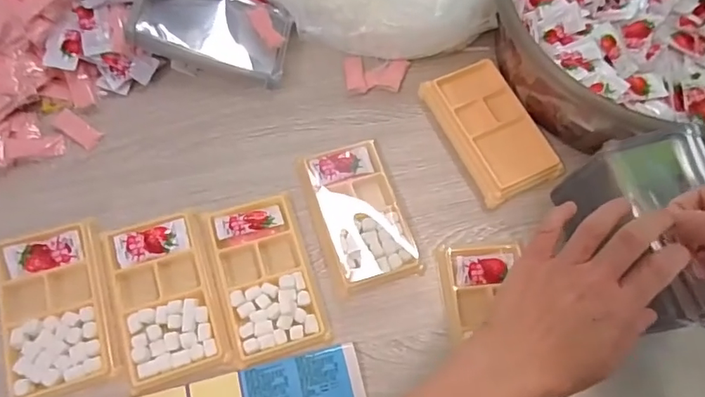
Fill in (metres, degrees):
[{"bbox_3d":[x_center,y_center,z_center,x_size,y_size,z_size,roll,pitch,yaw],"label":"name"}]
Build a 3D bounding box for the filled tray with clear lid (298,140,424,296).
[{"bbox_3d":[0.006,0.012,0.450,0.072,0.012,0.131,-16,71,-12],"label":"filled tray with clear lid"}]

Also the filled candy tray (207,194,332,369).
[{"bbox_3d":[-0.074,0.063,0.424,0.078,0.011,0.135,-14,70,-12],"label":"filled candy tray"}]

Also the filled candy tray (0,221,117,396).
[{"bbox_3d":[-0.231,0.084,0.395,0.075,0.012,0.130,-15,70,-12],"label":"filled candy tray"}]

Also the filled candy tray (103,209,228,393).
[{"bbox_3d":[-0.150,0.078,0.407,0.075,0.010,0.131,-16,71,-12],"label":"filled candy tray"}]

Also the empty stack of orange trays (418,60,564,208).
[{"bbox_3d":[0.131,-0.066,0.482,0.076,0.021,0.133,-23,72,-14],"label":"empty stack of orange trays"}]

